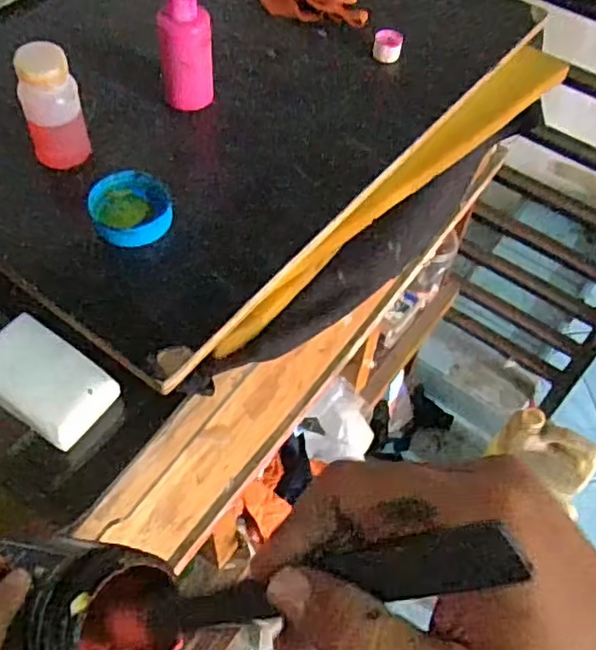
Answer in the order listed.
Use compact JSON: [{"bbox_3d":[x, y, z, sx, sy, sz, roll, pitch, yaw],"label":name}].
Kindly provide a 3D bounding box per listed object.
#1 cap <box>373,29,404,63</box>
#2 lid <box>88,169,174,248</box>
[{"bbox_3d":[0.090,-0.279,0.671,0.028,0.022,0.026,2,54,-3],"label":"cap"},{"bbox_3d":[-0.130,-0.093,0.525,0.060,0.024,0.063,-6,55,-8],"label":"lid"}]

